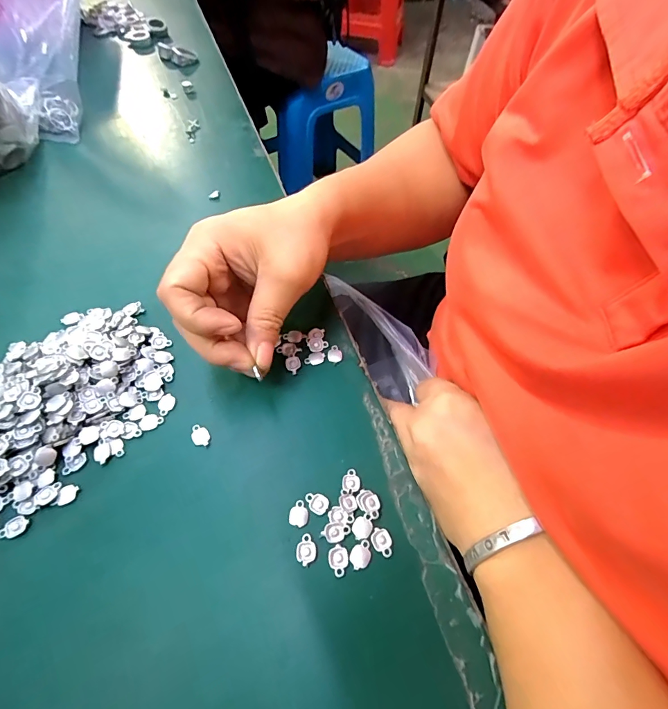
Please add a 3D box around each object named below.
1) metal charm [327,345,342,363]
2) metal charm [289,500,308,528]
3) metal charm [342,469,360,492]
[{"bbox_3d":[0.001,-0.001,0.266,0.010,0.004,0.013,8,57,3],"label":"metal charm"},{"bbox_3d":[-0.019,0.084,0.210,0.009,0.004,0.013,5,57,1],"label":"metal charm"},{"bbox_3d":[0.010,0.069,0.219,0.010,0.004,0.012,4,57,0],"label":"metal charm"}]

